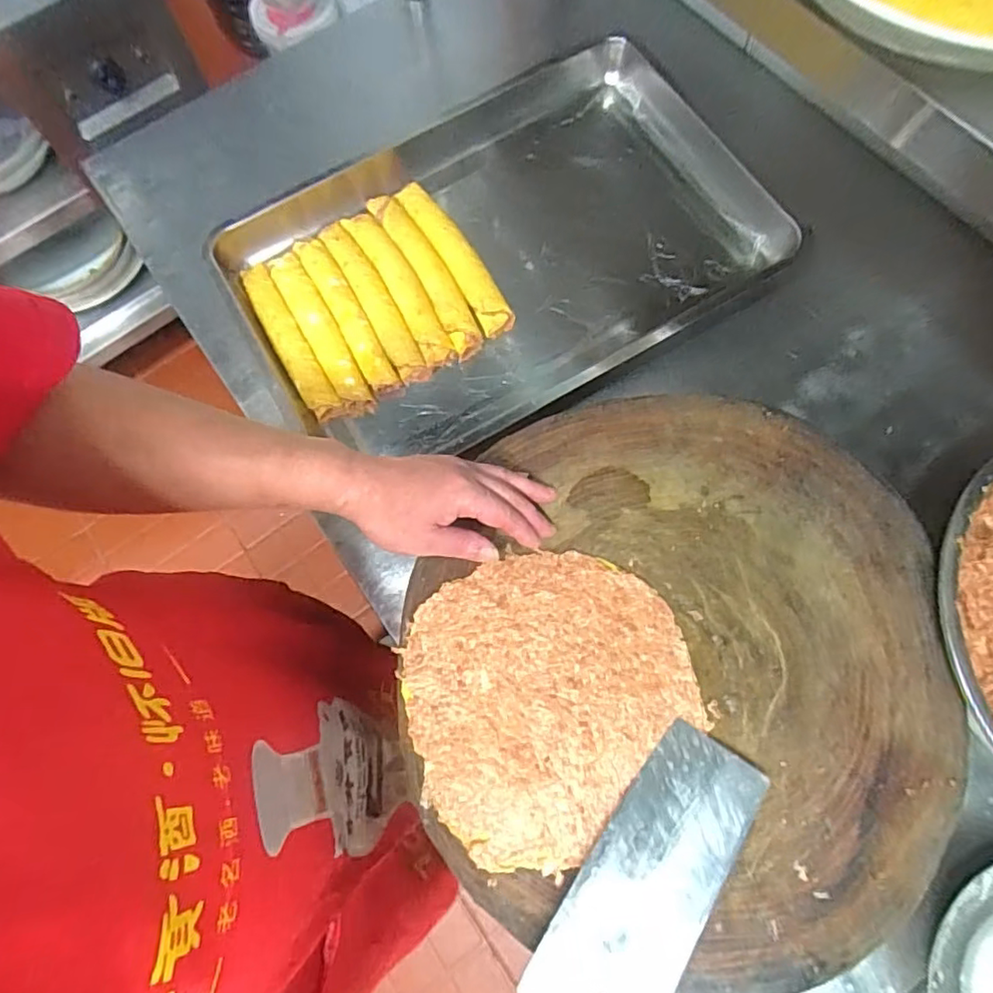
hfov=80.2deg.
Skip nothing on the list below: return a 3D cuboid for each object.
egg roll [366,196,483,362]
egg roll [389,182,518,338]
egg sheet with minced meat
[{"bbox_3d":[-0.084,-0.263,0.681,0.035,0.030,0.237,-29,73,-7],"label":"egg roll"},{"bbox_3d":[-0.050,-0.281,0.689,0.042,0.032,0.220,-31,74,-7],"label":"egg roll"},{"bbox_3d":[0.042,0.152,0.453,0.213,0.006,0.212,-15,72,-2],"label":"egg sheet with minced meat"}]

